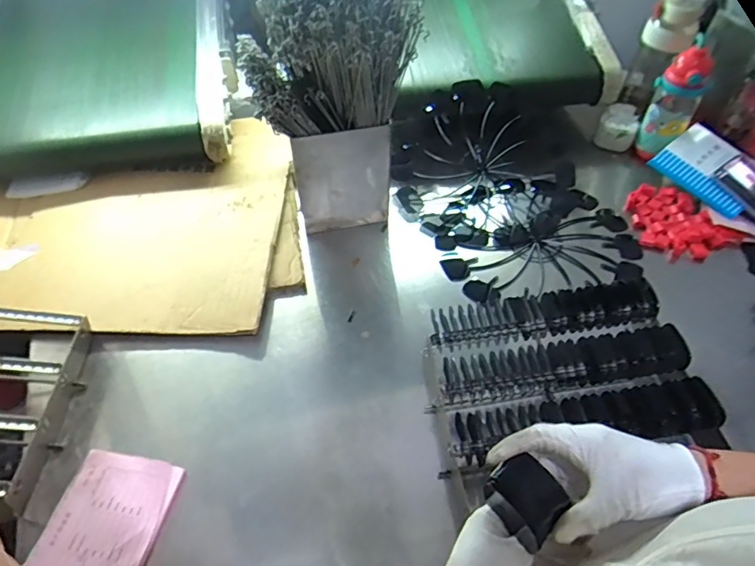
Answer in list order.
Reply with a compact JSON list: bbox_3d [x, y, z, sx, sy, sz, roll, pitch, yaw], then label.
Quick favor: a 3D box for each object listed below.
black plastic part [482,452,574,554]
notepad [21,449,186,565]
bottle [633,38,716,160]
[{"bbox_3d":[0.121,0.172,0.413,0.049,0.033,0.057,-36,52,-16],"label":"black plastic part"},{"bbox_3d":[-0.308,0.278,0.574,0.127,0.010,0.171,10,53,9],"label":"notepad"},{"bbox_3d":[0.539,-0.326,0.941,0.084,0.189,0.066,30,58,22],"label":"bottle"}]

